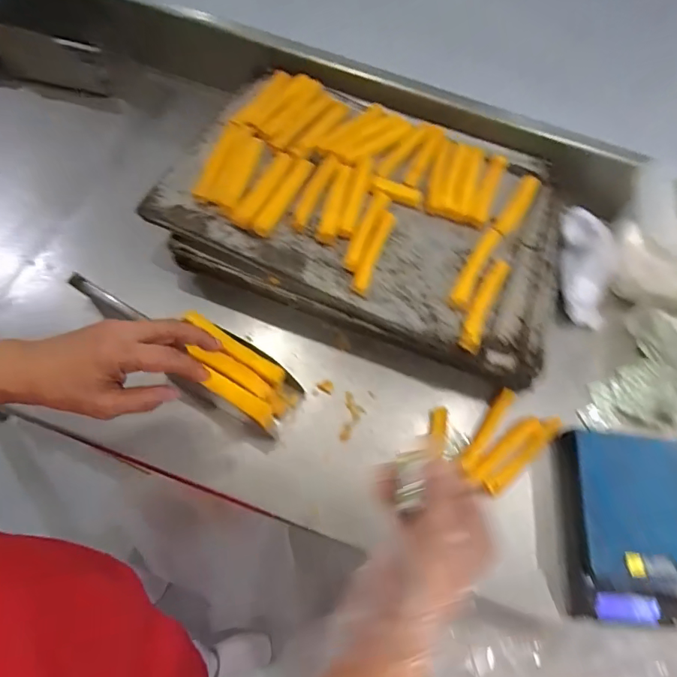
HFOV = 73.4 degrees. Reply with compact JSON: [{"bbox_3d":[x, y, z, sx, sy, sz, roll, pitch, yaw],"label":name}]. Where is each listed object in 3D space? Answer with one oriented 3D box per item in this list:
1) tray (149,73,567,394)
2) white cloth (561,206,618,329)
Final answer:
[{"bbox_3d":[0.044,-0.180,0.606,0.516,0.053,0.352,20,72,7],"label":"tray"},{"bbox_3d":[0.335,-0.098,0.615,0.067,0.025,0.160,8,71,3],"label":"white cloth"}]

